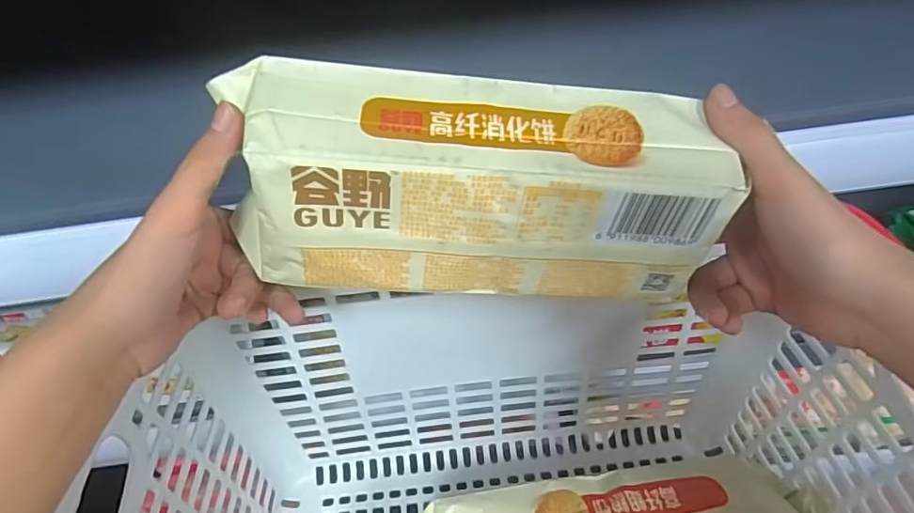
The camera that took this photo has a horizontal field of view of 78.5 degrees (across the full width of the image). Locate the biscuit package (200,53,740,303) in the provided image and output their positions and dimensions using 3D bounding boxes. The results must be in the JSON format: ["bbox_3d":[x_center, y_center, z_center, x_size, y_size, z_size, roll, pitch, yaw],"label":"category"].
[{"bbox_3d":[0.010,-0.031,0.264,0.210,0.076,0.066,4,52,-6],"label":"biscuit package"}]

